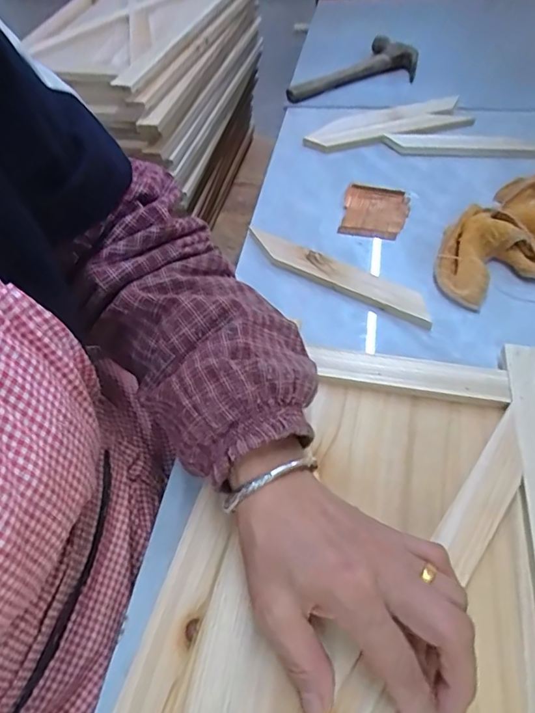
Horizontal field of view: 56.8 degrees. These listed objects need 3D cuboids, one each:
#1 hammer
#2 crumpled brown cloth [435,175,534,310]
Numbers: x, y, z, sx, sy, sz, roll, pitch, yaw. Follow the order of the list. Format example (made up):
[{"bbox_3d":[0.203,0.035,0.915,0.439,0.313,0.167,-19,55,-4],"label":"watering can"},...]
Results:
[{"bbox_3d":[0.124,-0.424,0.740,0.189,0.029,0.099,-13,50,15],"label":"hammer"},{"bbox_3d":[0.216,-0.112,0.440,0.153,0.049,0.104,-17,53,-11],"label":"crumpled brown cloth"}]

